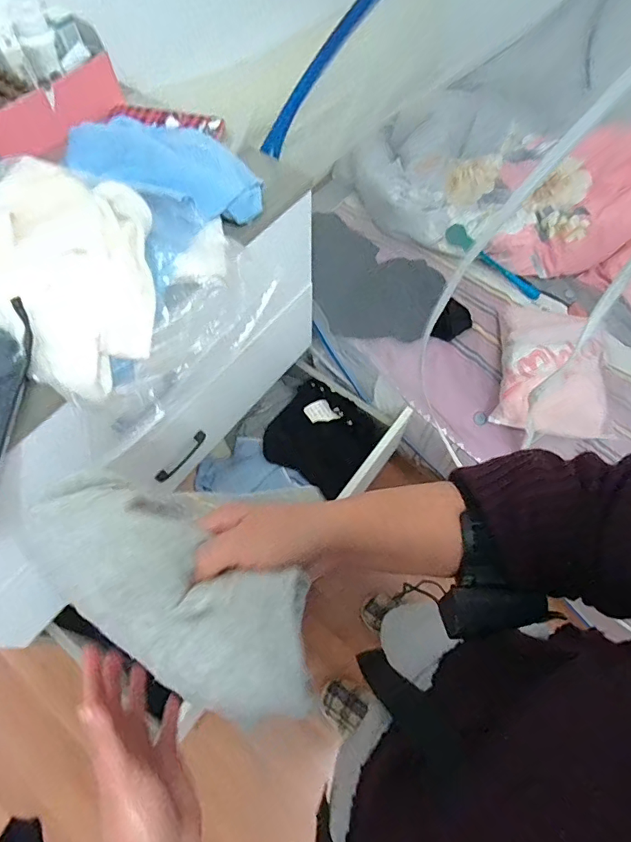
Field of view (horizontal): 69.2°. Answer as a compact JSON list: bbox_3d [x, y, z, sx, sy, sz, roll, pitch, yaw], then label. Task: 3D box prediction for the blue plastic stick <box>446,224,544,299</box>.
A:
[{"bbox_3d":[0.461,-0.408,1.178,0.284,0.035,0.047,32,66,-9],"label":"blue plastic stick"}]

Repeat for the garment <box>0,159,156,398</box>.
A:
[{"bbox_3d":[-0.307,-0.178,0.532,0.270,0.085,0.244,20,65,9],"label":"garment"}]

